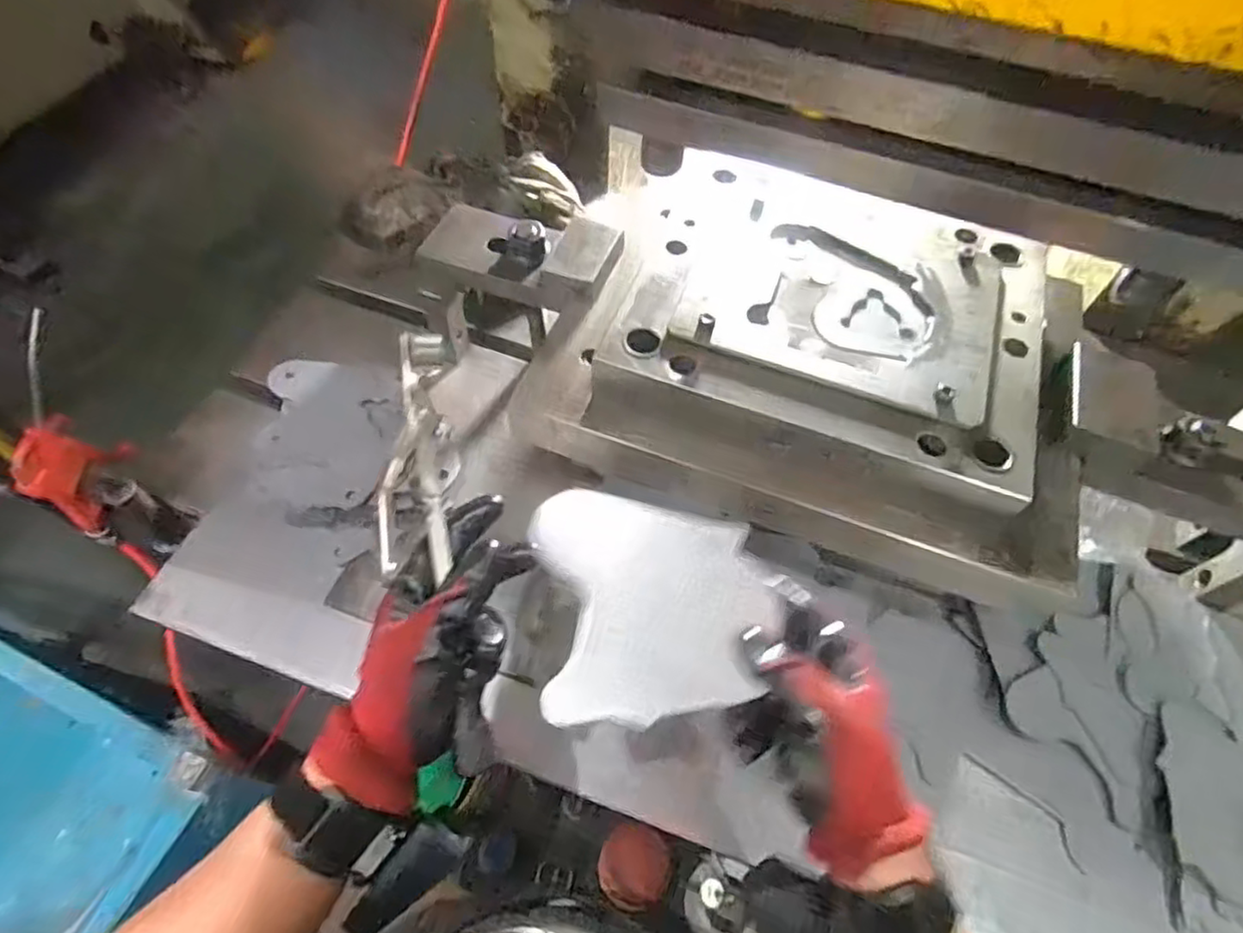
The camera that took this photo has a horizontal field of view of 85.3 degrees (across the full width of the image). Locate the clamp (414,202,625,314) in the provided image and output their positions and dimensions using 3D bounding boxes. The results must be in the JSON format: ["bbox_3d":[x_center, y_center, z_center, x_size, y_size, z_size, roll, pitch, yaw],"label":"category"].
[{"bbox_3d":[-0.096,-0.203,0.628,0.183,0.044,0.103,20,59,10],"label":"clamp"}]

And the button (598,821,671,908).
[{"bbox_3d":[0.013,0.325,0.549,0.059,0.015,0.059,2,74,-7],"label":"button"}]

